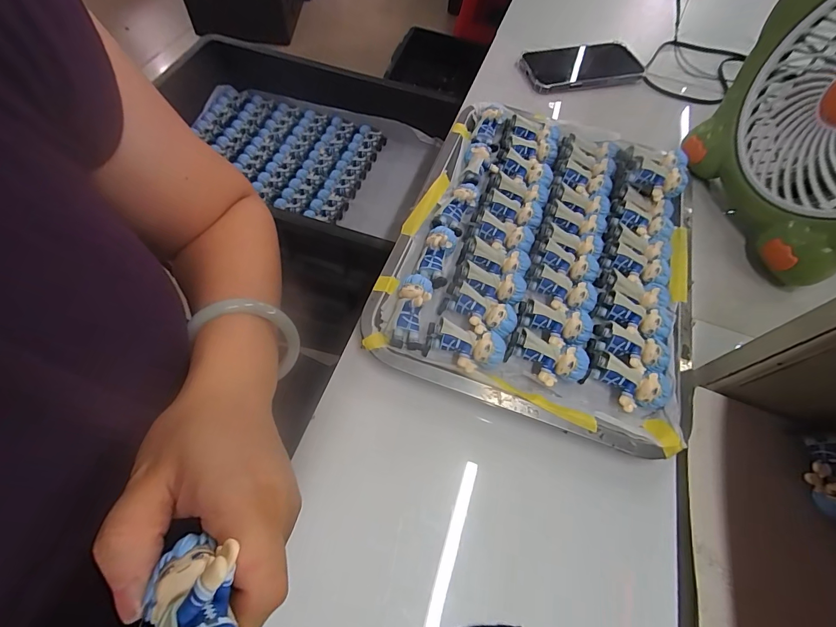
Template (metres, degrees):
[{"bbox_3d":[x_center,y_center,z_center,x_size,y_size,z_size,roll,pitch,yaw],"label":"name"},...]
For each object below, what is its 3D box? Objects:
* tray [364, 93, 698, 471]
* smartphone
[{"bbox_3d":[0.117,-0.067,0.353,0.249,0.035,0.322,18,64,5],"label":"tray"},{"bbox_3d":[0.227,-0.340,0.534,0.173,0.015,0.093,-16,63,-12],"label":"smartphone"}]

